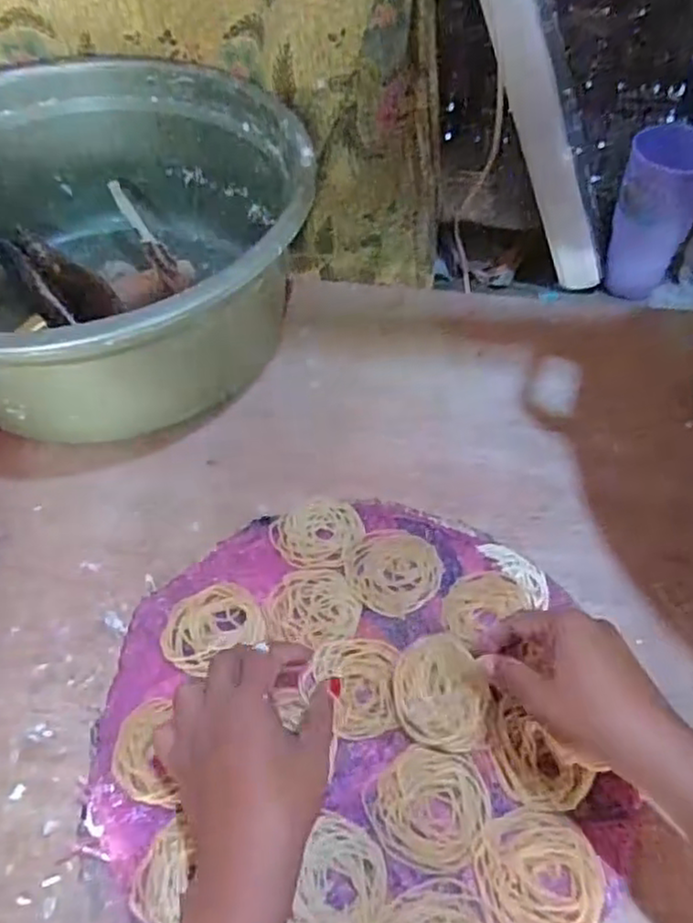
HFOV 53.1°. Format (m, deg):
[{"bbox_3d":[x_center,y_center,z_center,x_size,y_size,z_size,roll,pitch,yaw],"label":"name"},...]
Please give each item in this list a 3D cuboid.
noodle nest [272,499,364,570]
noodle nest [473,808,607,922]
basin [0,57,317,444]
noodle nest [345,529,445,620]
[{"bbox_3d":[-0.024,0.055,0.556,0.068,0.013,0.070,-1,53,2],"label":"noodle nest"},{"bbox_3d":[0.113,0.243,0.408,0.070,0.012,0.066,-6,53,-2],"label":"noodle nest"},{"bbox_3d":[-0.235,-0.197,0.654,0.388,0.182,0.398,-1,53,2],"label":"basin"},{"bbox_3d":[0.037,0.082,0.527,0.069,0.006,0.069,-1,53,2],"label":"noodle nest"}]

